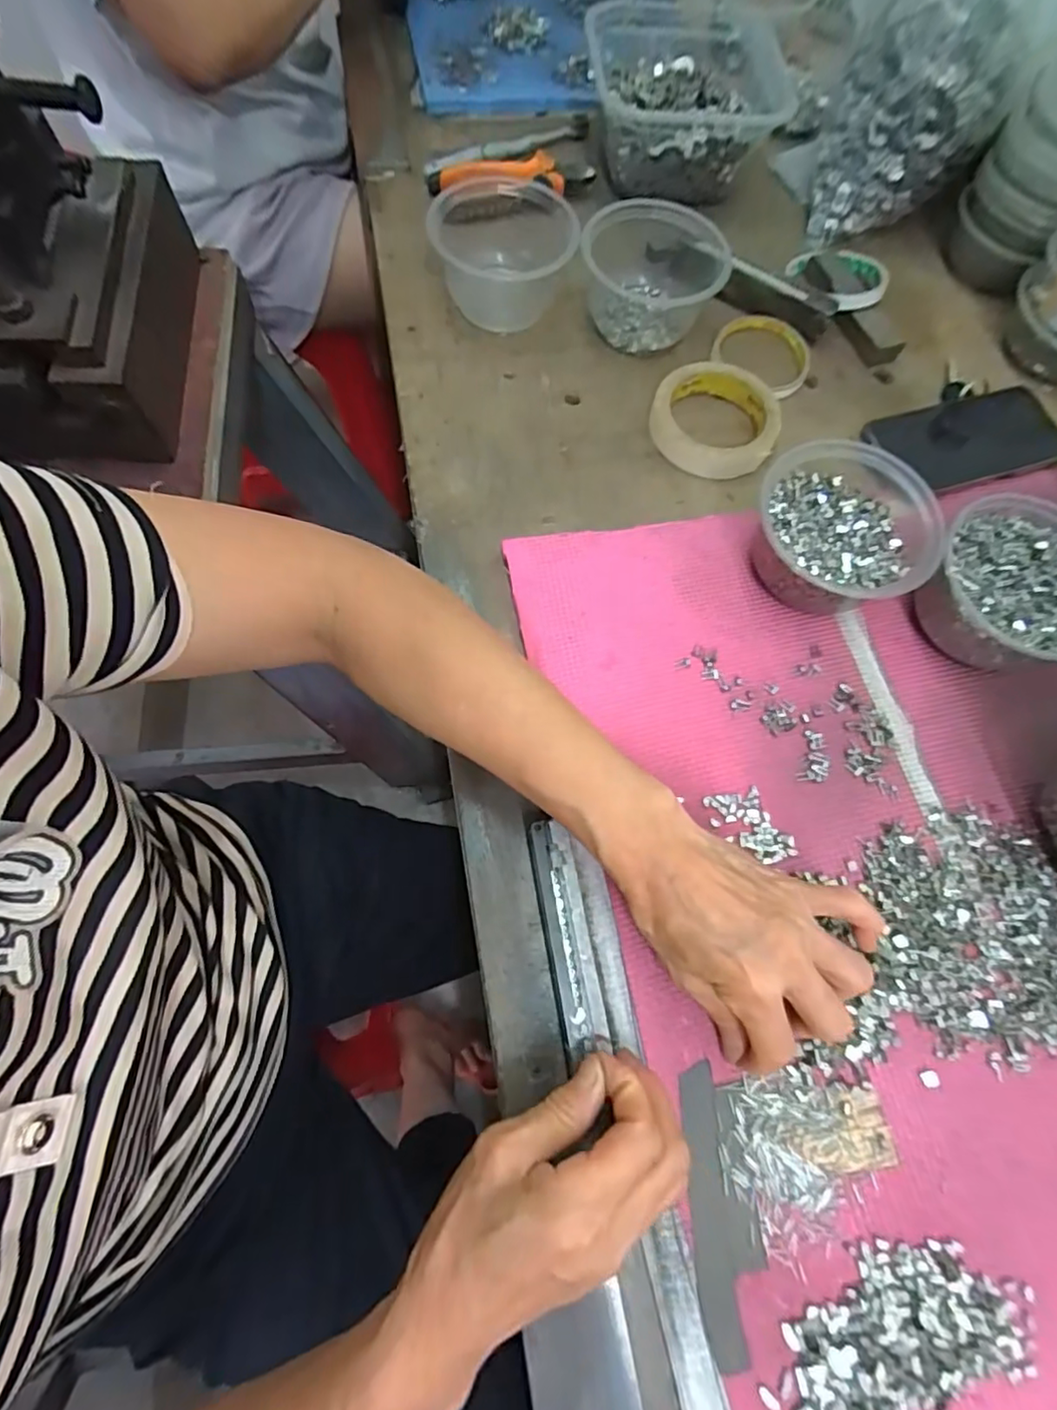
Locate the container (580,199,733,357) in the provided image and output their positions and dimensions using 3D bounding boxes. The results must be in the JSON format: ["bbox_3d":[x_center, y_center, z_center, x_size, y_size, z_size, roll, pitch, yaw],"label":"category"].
[{"bbox_3d":[0.103,-0.356,0.489,0.119,0.051,0.112,11,70,0],"label":"container"}]

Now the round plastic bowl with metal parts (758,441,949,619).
[{"bbox_3d":[0.207,-0.115,0.404,0.111,0.055,0.113,1,70,-4],"label":"round plastic bowl with metal parts"}]

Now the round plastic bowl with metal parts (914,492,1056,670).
[{"bbox_3d":[0.321,-0.075,0.398,0.115,0.056,0.110,1,70,-4],"label":"round plastic bowl with metal parts"}]

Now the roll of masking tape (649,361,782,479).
[{"bbox_3d":[0.147,-0.230,0.470,0.097,0.019,0.096,1,70,-4],"label":"roll of masking tape"}]

